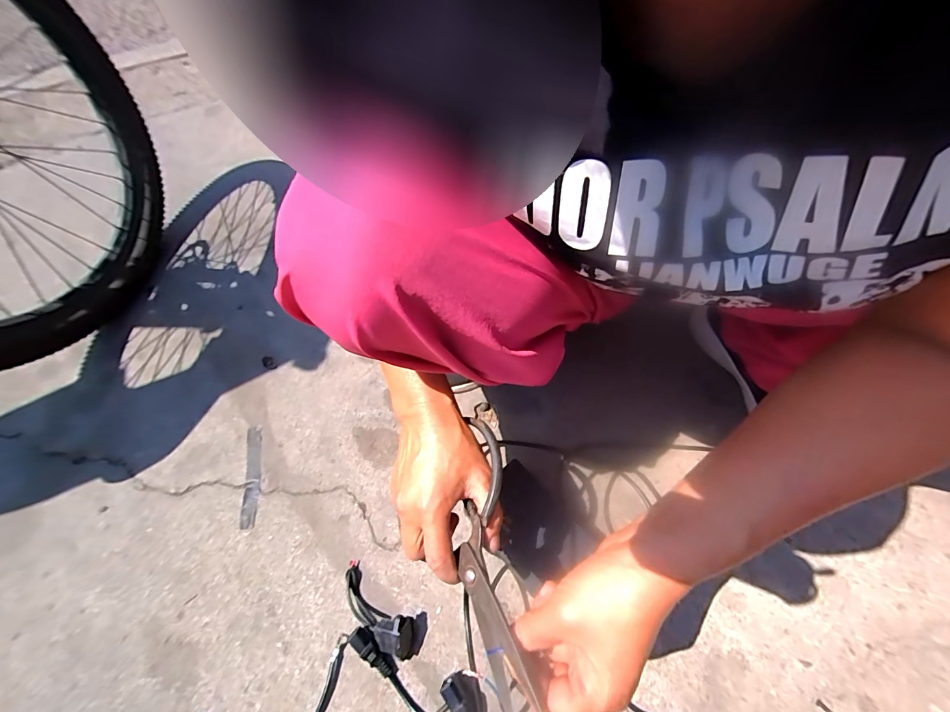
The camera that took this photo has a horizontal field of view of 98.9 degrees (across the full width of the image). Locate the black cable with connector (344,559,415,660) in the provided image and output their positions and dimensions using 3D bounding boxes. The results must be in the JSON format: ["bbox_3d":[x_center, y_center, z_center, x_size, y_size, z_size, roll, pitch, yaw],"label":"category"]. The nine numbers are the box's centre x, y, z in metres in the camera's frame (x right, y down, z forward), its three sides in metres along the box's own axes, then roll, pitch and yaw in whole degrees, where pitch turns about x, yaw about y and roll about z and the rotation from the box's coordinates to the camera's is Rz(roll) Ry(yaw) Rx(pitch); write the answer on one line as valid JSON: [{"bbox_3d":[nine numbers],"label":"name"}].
[{"bbox_3d":[-0.108,0.271,0.432,0.110,0.035,0.039,32,66,19],"label":"black cable with connector"}]

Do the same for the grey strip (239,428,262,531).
[{"bbox_3d":[-0.287,0.153,0.523,0.019,0.004,0.128,-11,60,-4],"label":"grey strip"}]

